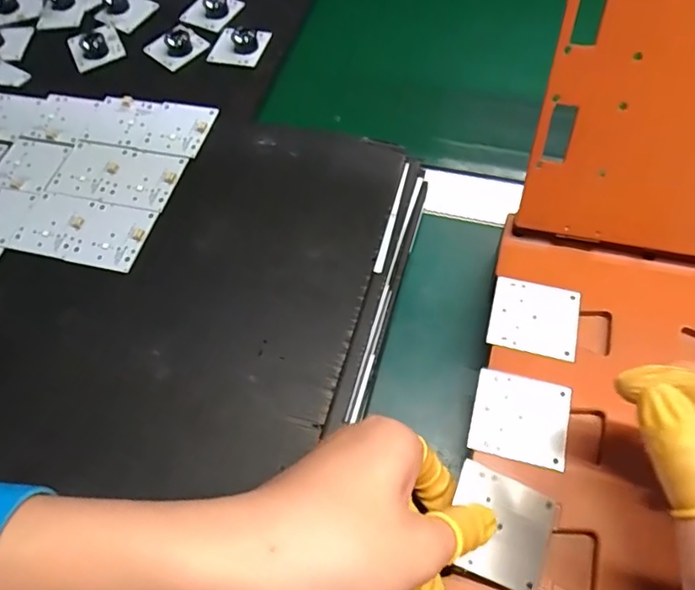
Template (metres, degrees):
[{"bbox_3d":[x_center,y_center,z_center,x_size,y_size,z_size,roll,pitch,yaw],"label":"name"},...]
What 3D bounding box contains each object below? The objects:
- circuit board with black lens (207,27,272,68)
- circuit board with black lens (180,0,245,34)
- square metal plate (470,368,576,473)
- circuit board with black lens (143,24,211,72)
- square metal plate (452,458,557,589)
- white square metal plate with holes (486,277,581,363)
[{"bbox_3d":[-0.098,-0.224,0.473,0.046,0.020,0.047,14,63,13],"label":"circuit board with black lens"},{"bbox_3d":[-0.127,-0.267,0.497,0.044,0.011,0.048,17,63,14],"label":"circuit board with black lens"},{"bbox_3d":[0.090,0.064,0.277,0.047,0.004,0.044,12,62,12],"label":"square metal plate"},{"bbox_3d":[-0.156,-0.226,0.478,0.046,0.008,0.046,35,69,22],"label":"circuit board with black lens"},{"bbox_3d":[0.070,0.107,0.244,0.048,0.007,0.044,23,70,2],"label":"square metal plate"},{"bbox_3d":[0.107,0.011,0.302,0.047,0.004,0.044,12,62,12],"label":"white square metal plate with holes"}]

